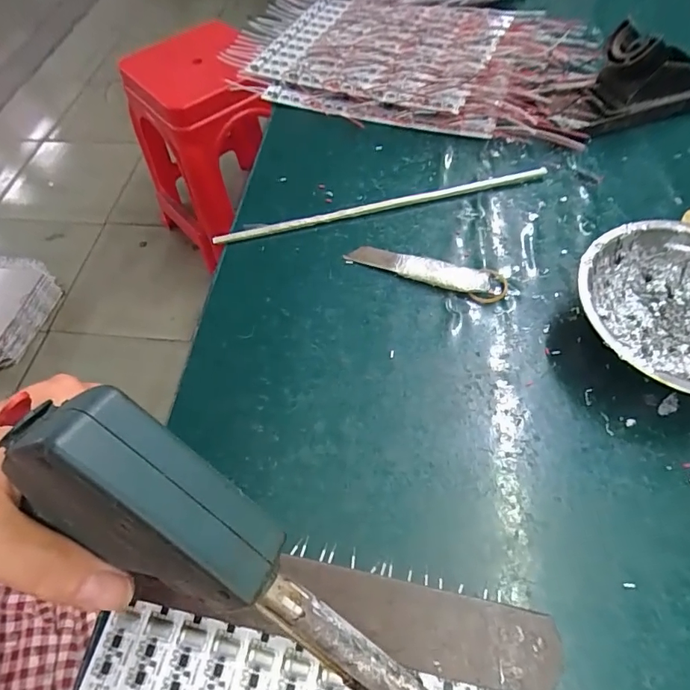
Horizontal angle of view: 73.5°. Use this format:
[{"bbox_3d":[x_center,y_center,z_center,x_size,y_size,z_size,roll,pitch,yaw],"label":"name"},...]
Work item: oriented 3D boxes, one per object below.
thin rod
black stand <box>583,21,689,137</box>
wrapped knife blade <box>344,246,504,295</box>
[{"bbox_3d":[0.030,-0.113,0.374,0.273,0.006,0.008,-12,59,-4],"label":"thin rod"},{"bbox_3d":[0.255,-0.230,0.396,0.110,0.061,0.055,-15,59,-6],"label":"black stand"},{"bbox_3d":[0.056,-0.056,0.337,0.113,0.008,0.022,18,62,13],"label":"wrapped knife blade"}]

